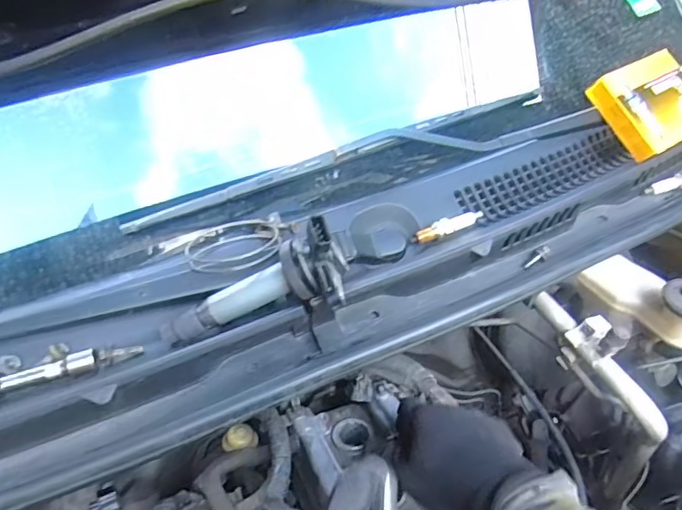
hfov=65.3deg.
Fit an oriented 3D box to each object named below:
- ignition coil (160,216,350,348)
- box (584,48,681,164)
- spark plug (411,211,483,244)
[{"bbox_3d":[-0.066,0.027,0.388,0.152,0.055,0.067,-25,40,13],"label":"ignition coil"},{"bbox_3d":[0.311,-0.149,0.523,0.101,0.025,0.089,-26,75,-15],"label":"box"},{"bbox_3d":[0.095,-0.025,0.467,0.072,0.012,0.013,-20,44,-17],"label":"spark plug"}]

